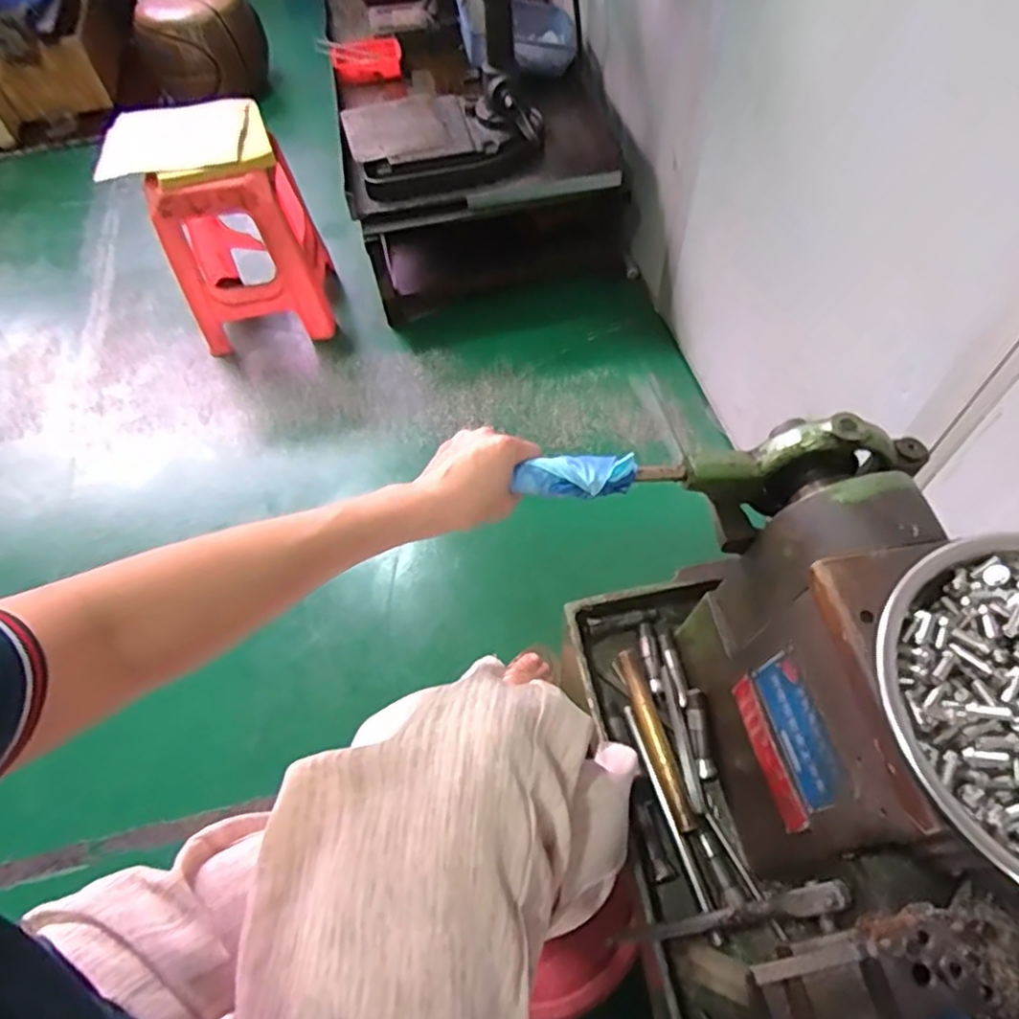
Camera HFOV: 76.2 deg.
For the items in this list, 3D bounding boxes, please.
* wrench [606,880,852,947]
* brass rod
[{"bbox_3d":[0.149,0.294,0.467,0.194,0.011,0.017,-37,52,32],"label":"wrench"},{"bbox_3d":[0.130,0.205,0.588,0.022,0.017,0.159,-14,58,-5],"label":"brass rod"}]

